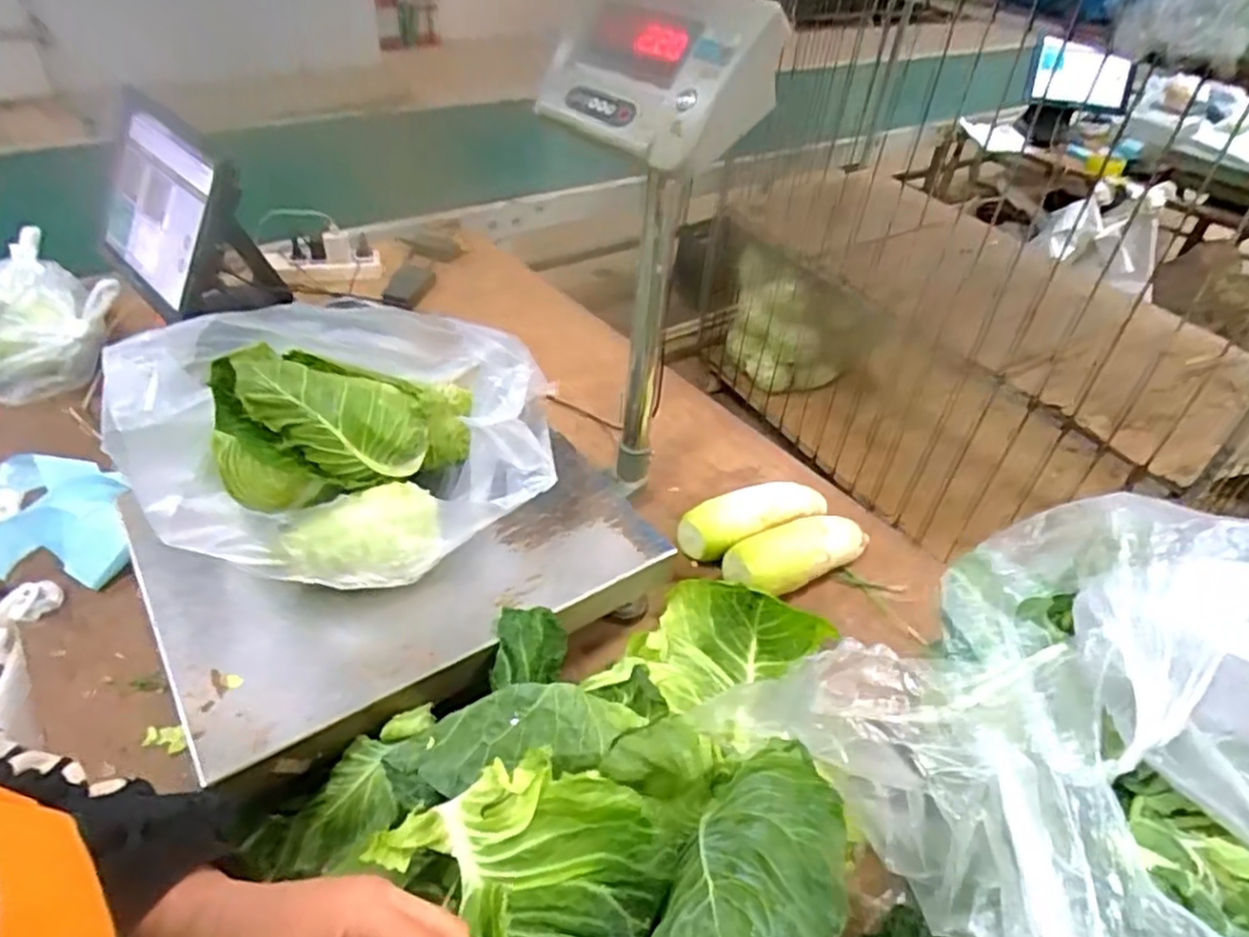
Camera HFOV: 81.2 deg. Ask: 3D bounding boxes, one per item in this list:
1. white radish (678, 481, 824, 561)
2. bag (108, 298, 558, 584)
[{"bbox_3d":[0.177,0.072,1.010,0.230,0.068,0.076,-17,46,-24],"label":"white radish"},{"bbox_3d":[-0.261,-0.035,0.712,0.366,0.234,0.194,-15,45,-23],"label":"bag"}]

